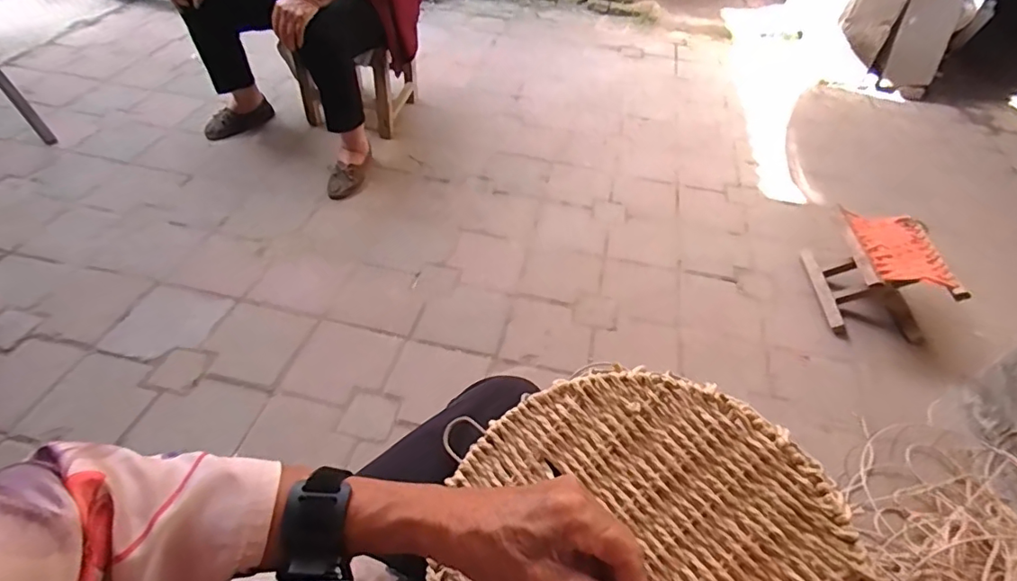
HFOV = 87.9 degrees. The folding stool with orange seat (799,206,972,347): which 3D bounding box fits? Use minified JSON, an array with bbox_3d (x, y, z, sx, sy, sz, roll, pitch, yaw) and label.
[{"bbox_3d":[0.931,-0.038,1.349,0.230,0.209,0.281,7,45,0],"label":"folding stool with orange seat"}]

